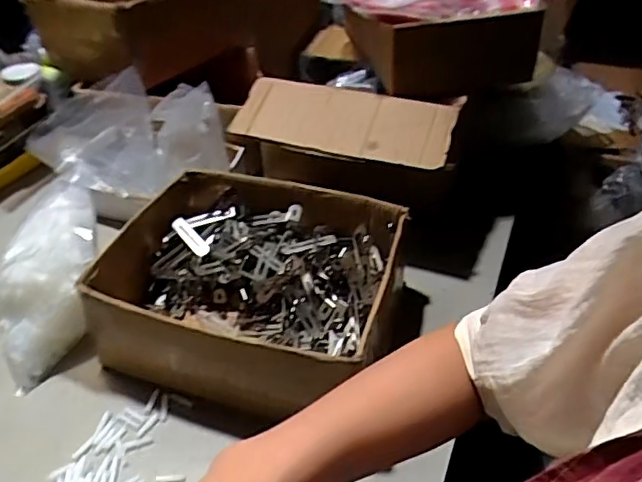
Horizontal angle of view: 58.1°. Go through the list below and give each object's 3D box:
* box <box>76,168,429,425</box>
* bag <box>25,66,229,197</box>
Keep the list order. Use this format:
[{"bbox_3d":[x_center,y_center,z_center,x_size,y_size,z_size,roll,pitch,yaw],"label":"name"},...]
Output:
[{"bbox_3d":[-0.071,0.053,0.689,0.333,0.115,0.273,14,41,16],"label":"box"},{"bbox_3d":[-0.308,-0.164,0.880,0.314,0.135,0.173,19,43,22],"label":"bag"}]

